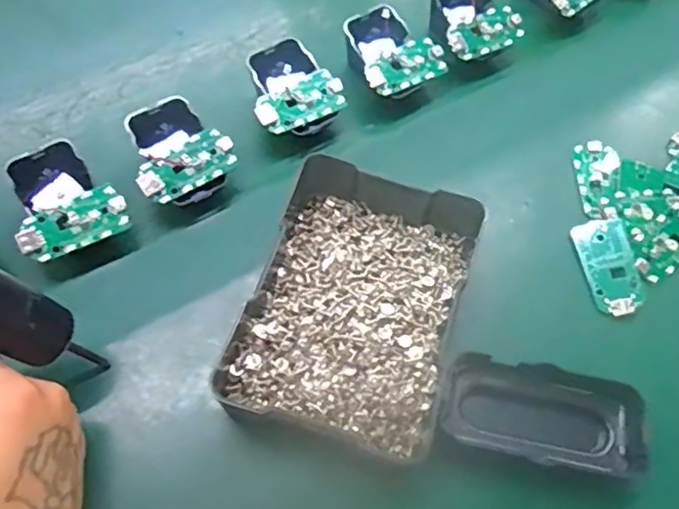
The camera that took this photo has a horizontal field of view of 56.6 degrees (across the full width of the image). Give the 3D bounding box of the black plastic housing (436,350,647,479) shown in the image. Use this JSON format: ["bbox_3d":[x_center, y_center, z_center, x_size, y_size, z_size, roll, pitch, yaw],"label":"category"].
[{"bbox_3d":[0.112,0.089,0.353,0.108,0.028,0.049,10,61,5],"label":"black plastic housing"}]

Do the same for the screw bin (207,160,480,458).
[{"bbox_3d":[0.010,0.028,0.369,0.121,0.042,0.167,15,62,7],"label":"screw bin"}]

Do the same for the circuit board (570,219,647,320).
[{"bbox_3d":[0.175,0.007,0.406,0.035,0.009,0.062,-8,61,-5],"label":"circuit board"}]

